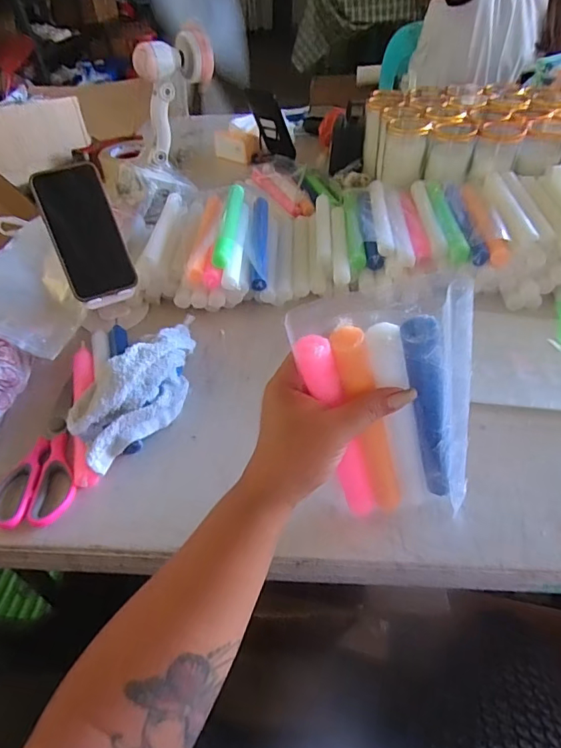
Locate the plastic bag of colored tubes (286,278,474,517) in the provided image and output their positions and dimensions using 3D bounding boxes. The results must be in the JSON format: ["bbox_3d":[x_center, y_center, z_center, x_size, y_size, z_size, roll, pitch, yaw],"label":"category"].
[{"bbox_3d":[0.082,0.039,0.348,0.106,0.219,0.030,-5,44,14],"label":"plastic bag of colored tubes"}]

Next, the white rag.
[{"bbox_3d":[-0.147,0.008,0.515,0.083,0.065,0.208,21,51,23],"label":"white rag"}]

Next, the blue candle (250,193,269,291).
[{"bbox_3d":[-0.029,-0.194,0.671,0.021,0.024,0.214,-2,46,2],"label":"blue candle"}]

